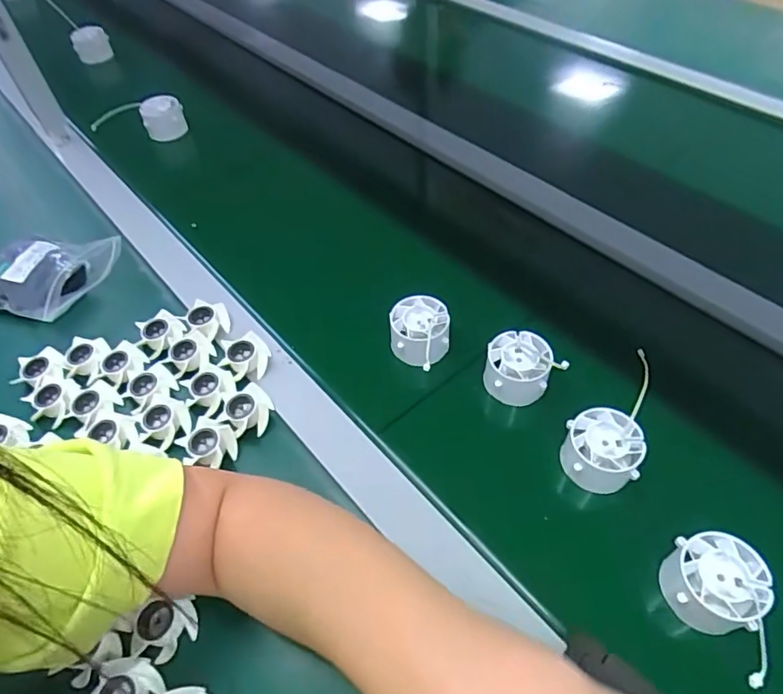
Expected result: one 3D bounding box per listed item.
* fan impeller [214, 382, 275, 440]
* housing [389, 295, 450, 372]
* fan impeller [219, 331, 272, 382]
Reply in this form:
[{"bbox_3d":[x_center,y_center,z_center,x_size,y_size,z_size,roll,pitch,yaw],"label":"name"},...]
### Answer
[{"bbox_3d":[-0.112,0.051,0.412,0.034,0.018,0.038,33,65,20],"label":"fan impeller"},{"bbox_3d":[0.024,-0.013,0.449,0.048,0.031,0.053,-2,59,1],"label":"housing"},{"bbox_3d":[-0.122,0.009,0.443,0.039,0.020,0.037,-10,59,-4],"label":"fan impeller"}]

